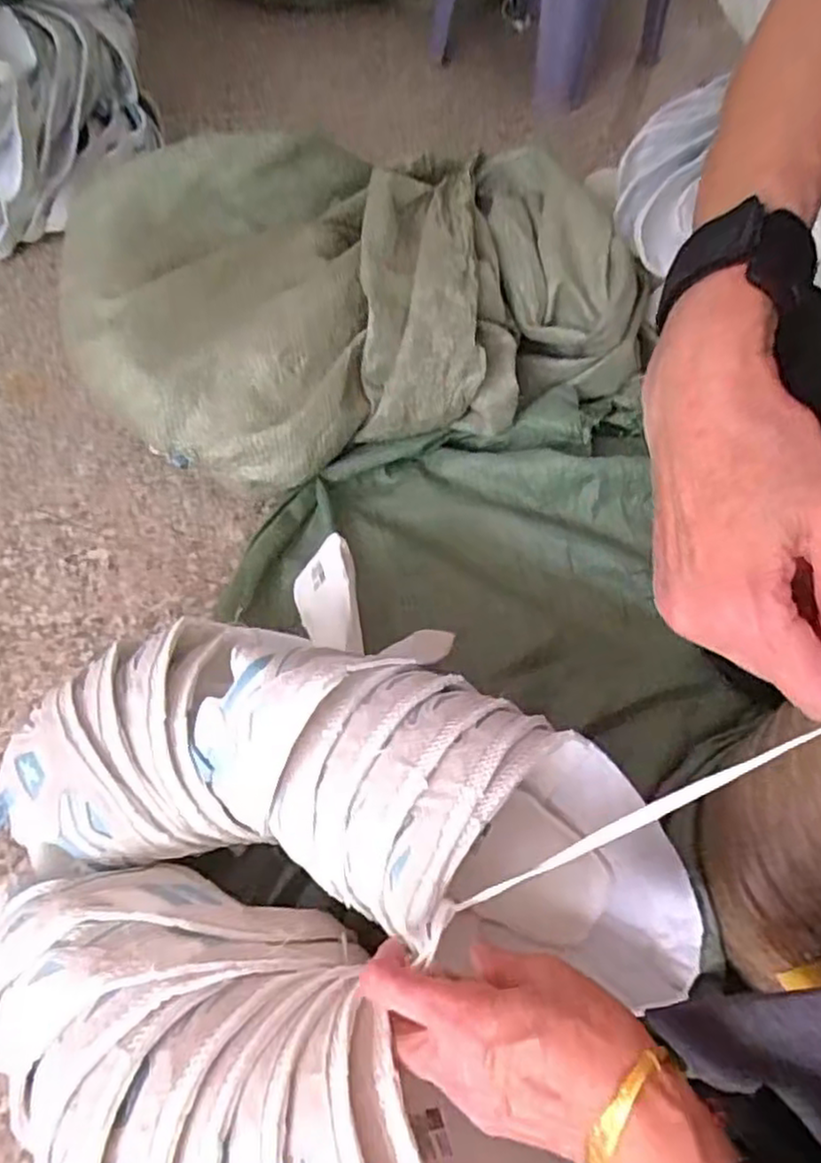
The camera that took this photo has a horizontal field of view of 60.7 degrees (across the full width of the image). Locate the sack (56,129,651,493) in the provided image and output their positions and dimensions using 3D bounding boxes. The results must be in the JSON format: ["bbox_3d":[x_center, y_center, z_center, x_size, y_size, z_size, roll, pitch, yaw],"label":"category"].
[{"bbox_3d":[-0.047,-0.345,0.804,0.638,0.200,0.380,-22,59,-18],"label":"sack"}]

